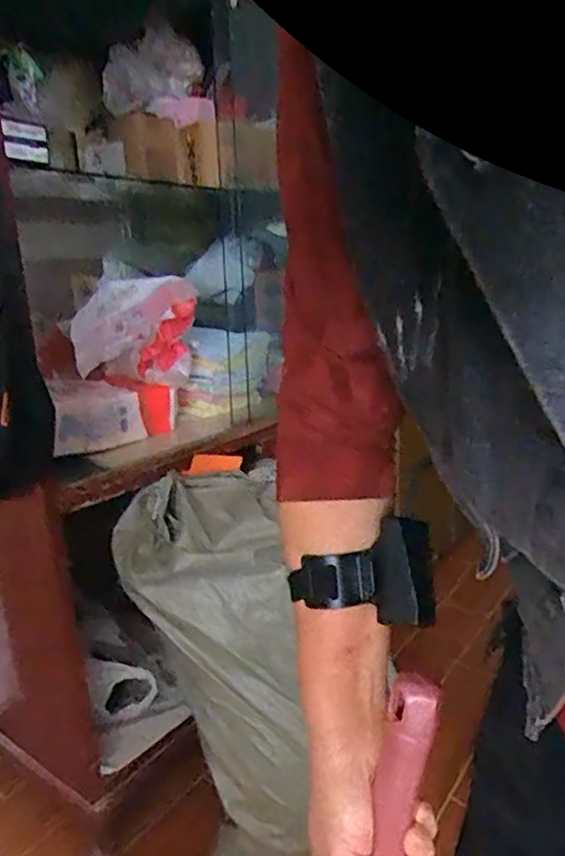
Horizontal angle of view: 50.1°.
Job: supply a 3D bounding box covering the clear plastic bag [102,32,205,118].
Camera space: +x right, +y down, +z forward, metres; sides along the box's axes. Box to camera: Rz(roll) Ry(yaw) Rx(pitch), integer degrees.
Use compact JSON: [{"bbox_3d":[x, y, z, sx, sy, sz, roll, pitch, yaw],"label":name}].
[{"bbox_3d":[-0.271,-0.738,1.258,0.202,0.149,0.043,-4,13,-8],"label":"clear plastic bag"}]

